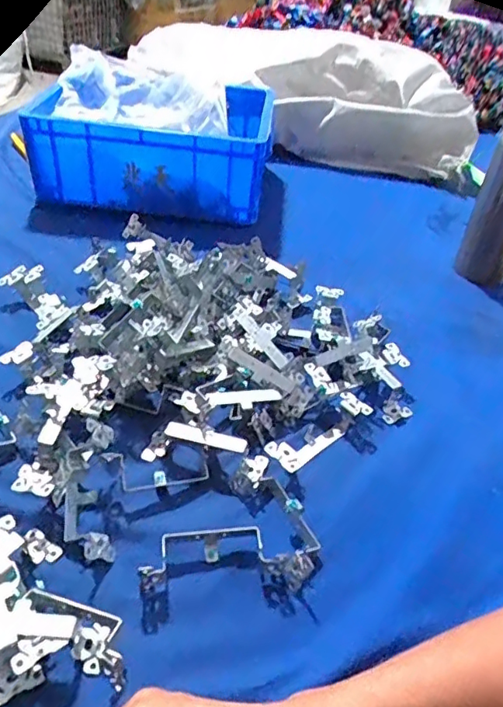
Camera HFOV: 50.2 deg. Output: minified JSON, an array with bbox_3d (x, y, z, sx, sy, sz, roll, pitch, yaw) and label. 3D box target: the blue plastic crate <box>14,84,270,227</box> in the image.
[{"bbox_3d":[-0.140,-0.318,0.827,0.328,0.123,0.223,7,41,0],"label":"blue plastic crate"}]

